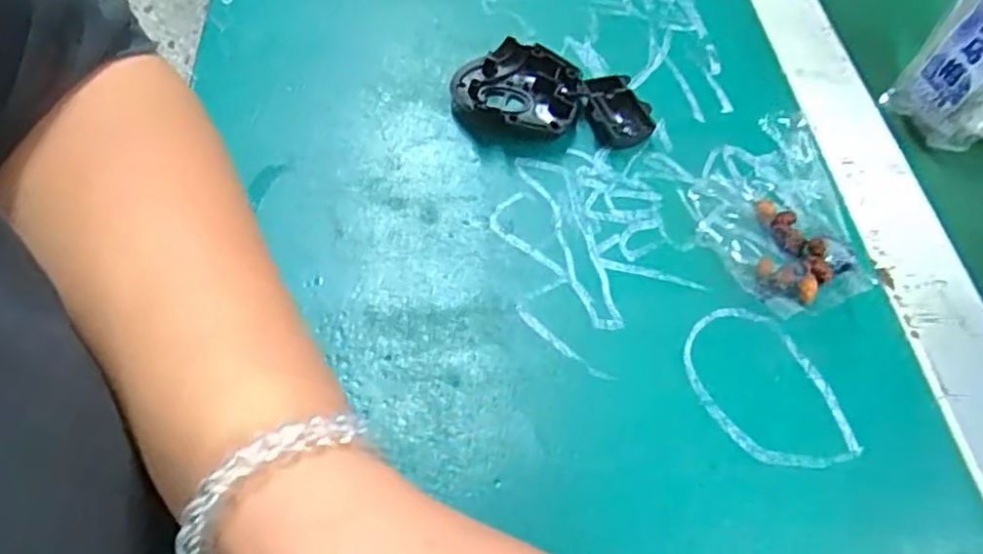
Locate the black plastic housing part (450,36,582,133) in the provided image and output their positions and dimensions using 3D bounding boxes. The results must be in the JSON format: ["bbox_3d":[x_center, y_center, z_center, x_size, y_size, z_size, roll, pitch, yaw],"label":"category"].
[{"bbox_3d":[0.012,-0.090,0.340,0.059,0.017,0.045,10,56,4],"label":"black plastic housing part"}]

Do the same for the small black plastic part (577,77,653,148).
[{"bbox_3d":[0.060,-0.079,0.337,0.027,0.013,0.036,-16,58,-14],"label":"small black plastic part"}]

